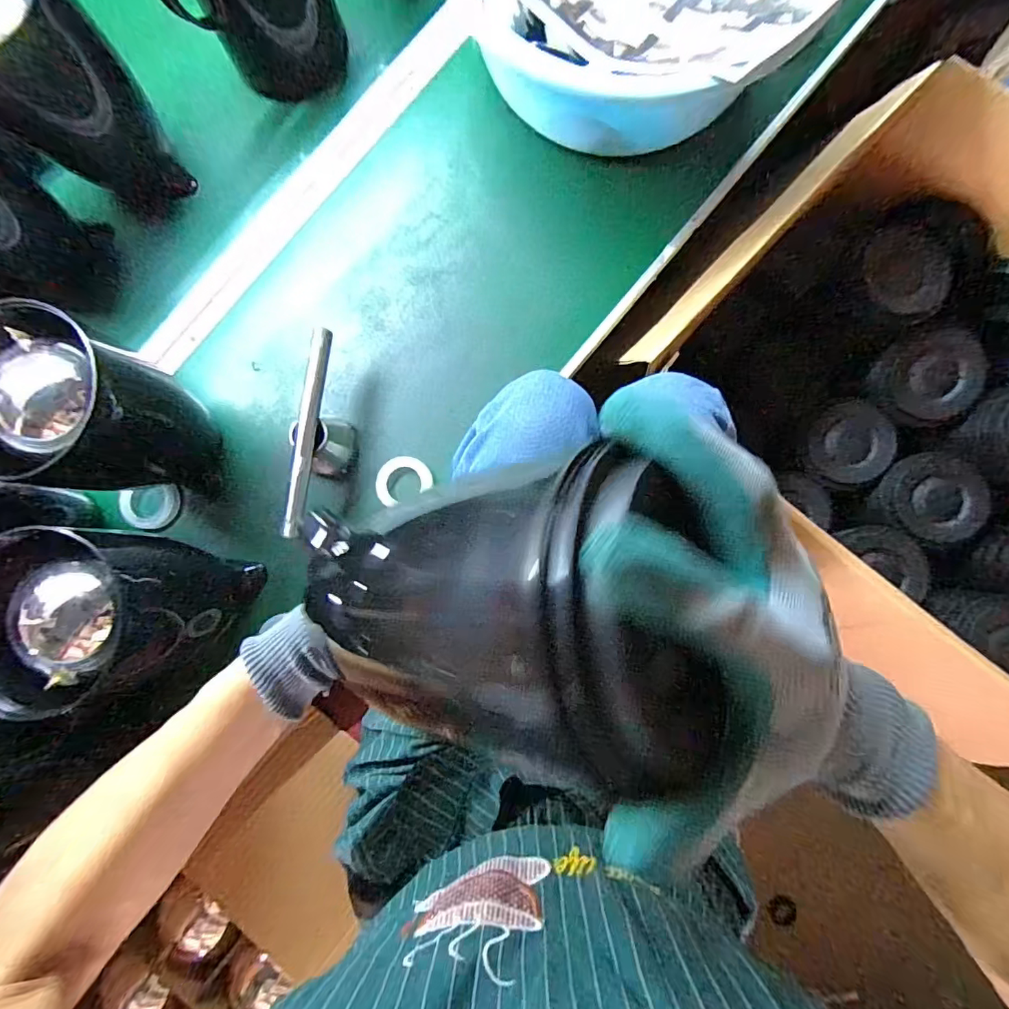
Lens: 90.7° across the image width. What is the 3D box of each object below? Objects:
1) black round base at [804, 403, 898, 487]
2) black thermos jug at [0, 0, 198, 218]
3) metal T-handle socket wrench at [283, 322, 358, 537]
[{"bbox_3d":[0.478,-0.082,0.691,0.100,0.012,0.111,5,93,22],"label":"black round base"},{"bbox_3d":[-0.419,-0.396,0.468,0.129,0.183,0.138,-42,85,-1],"label":"black thermos jug"},{"bbox_3d":[-0.178,-0.067,0.496,0.047,0.065,0.198,3,86,3],"label":"metal T-handle socket wrench"}]

